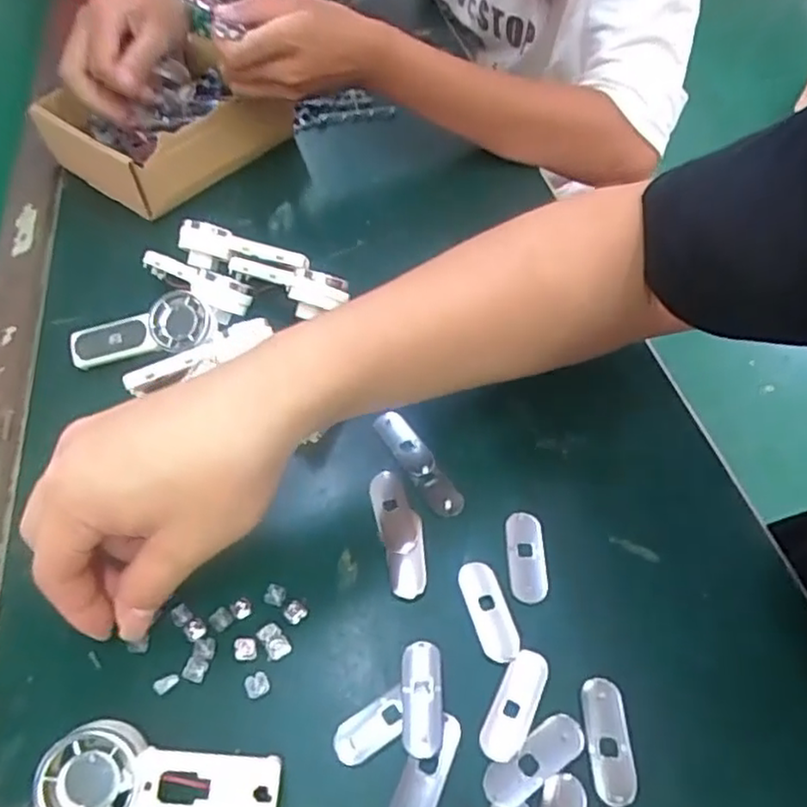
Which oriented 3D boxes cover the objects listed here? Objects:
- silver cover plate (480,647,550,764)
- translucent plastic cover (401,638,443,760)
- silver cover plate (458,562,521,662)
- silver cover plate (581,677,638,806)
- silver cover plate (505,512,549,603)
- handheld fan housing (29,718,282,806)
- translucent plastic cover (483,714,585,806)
[{"bbox_3d":[0.051,0.137,0.308,0.019,0.004,0.051,21,56,18],"label":"silver cover plate"},{"bbox_3d":[0.009,0.135,0.312,0.019,0.004,0.049,-2,52,2],"label":"translucent plastic cover"},{"bbox_3d":[0.043,0.102,0.336,0.017,0.004,0.051,-18,53,-10],"label":"silver cover plate"},{"bbox_3d":[0.091,0.148,0.299,0.018,0.004,0.050,-3,52,1],"label":"silver cover plate"},{"bbox_3d":[0.064,0.079,0.354,0.020,0.004,0.051,0,52,3],"label":"silver cover plate"},{"bbox_3d":[-0.100,0.158,0.279,0.094,0.015,0.037,10,77,-6],"label":"handheld fan housing"},{"bbox_3d":[0.057,0.154,0.294,0.050,0.004,0.019,-30,56,-19],"label":"translucent plastic cover"}]

